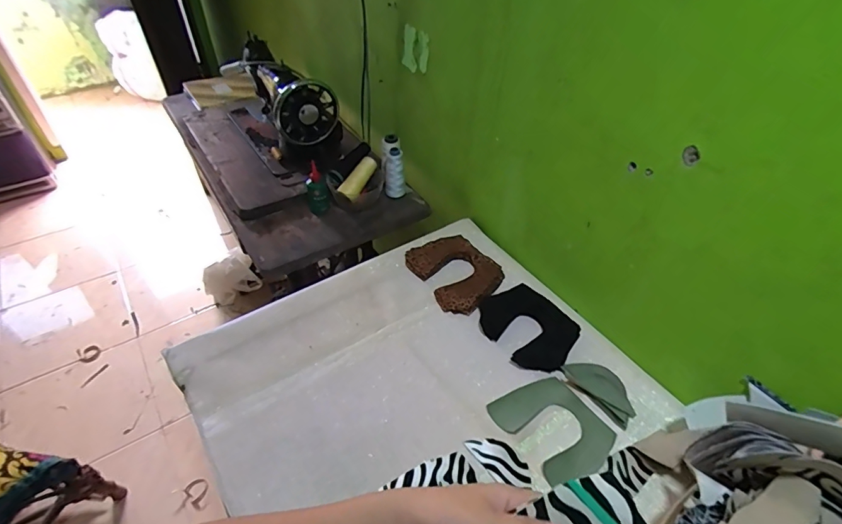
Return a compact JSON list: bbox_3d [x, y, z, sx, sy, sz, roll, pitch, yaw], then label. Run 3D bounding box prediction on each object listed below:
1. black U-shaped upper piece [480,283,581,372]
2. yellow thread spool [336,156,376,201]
[{"bbox_3d":[0.178,0.107,0.744,0.121,0.023,0.162,-30,52,-26],"label":"black U-shaped upper piece"},{"bbox_3d":[-0.132,-0.182,0.958,0.034,0.037,0.113,27,74,25],"label":"yellow thread spool"}]

